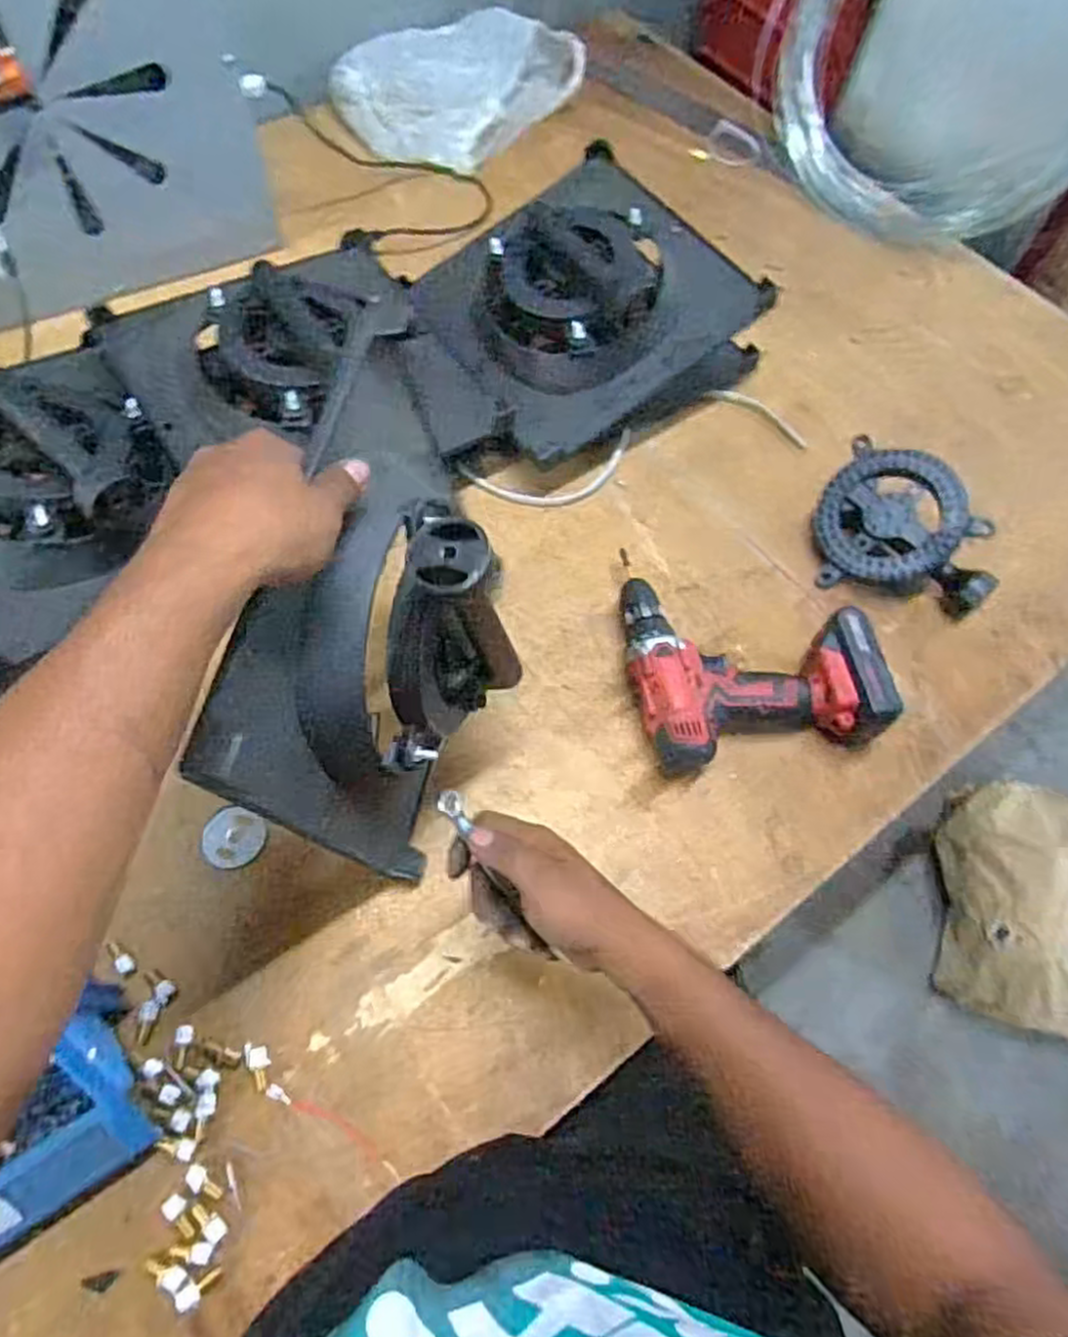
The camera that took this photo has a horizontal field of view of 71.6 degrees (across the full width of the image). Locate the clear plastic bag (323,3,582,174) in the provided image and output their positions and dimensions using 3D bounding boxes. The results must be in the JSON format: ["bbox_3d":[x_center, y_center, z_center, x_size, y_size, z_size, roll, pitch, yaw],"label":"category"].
[{"bbox_3d":[-0.120,-0.843,1.064,0.271,0.063,0.332,32,66,12],"label":"clear plastic bag"}]

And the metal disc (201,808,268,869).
[{"bbox_3d":[-0.243,0.138,0.602,0.047,0.007,0.048,1,64,-3],"label":"metal disc"}]

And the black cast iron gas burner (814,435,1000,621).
[{"bbox_3d":[0.369,-0.142,0.732,0.164,0.049,0.151,15,87,25],"label":"black cast iron gas burner"}]

